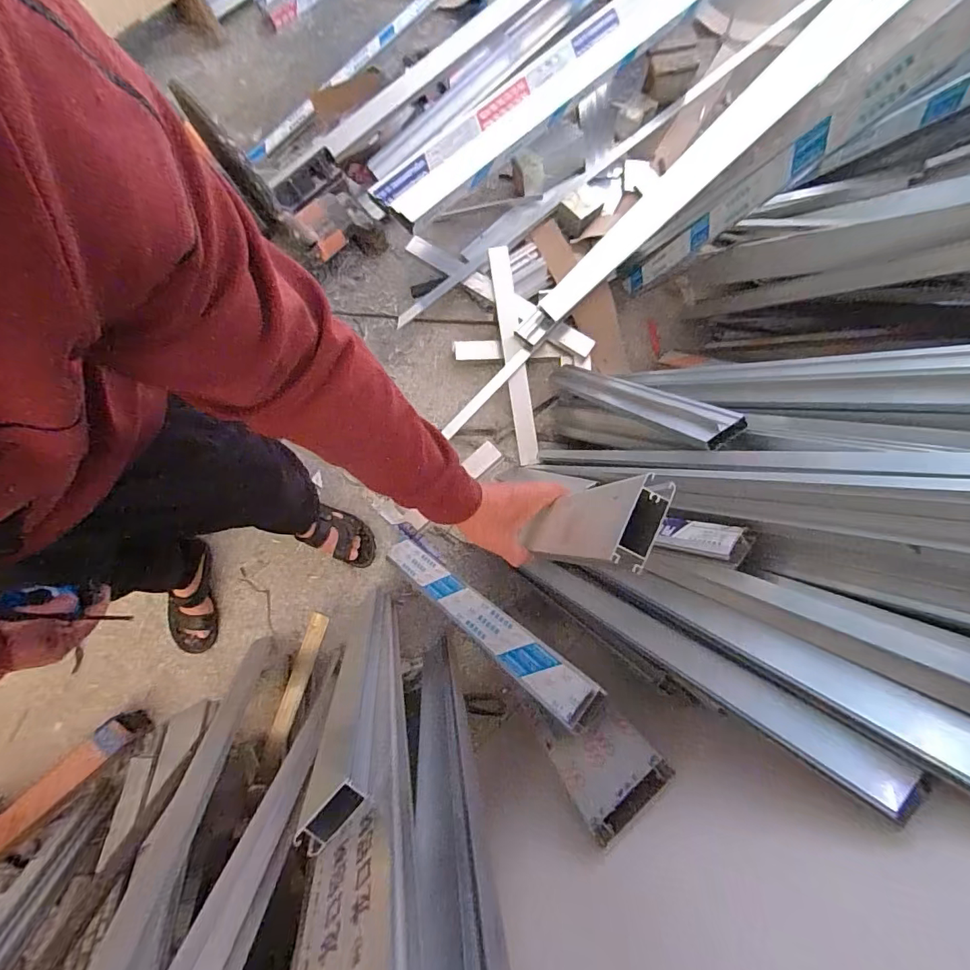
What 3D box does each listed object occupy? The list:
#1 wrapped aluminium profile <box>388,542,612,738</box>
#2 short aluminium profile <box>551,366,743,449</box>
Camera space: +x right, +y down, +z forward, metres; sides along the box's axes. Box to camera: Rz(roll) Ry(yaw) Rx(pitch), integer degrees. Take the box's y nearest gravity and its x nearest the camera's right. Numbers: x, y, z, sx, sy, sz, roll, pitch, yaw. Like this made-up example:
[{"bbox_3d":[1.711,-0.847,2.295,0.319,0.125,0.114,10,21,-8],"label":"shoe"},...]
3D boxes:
[{"bbox_3d":[-0.031,0.244,0.927,0.028,0.623,0.068,43,79,-37],"label":"wrapped aluminium profile"},{"bbox_3d":[0.263,-0.174,0.926,0.064,0.590,0.029,-23,113,-4],"label":"short aluminium profile"}]

